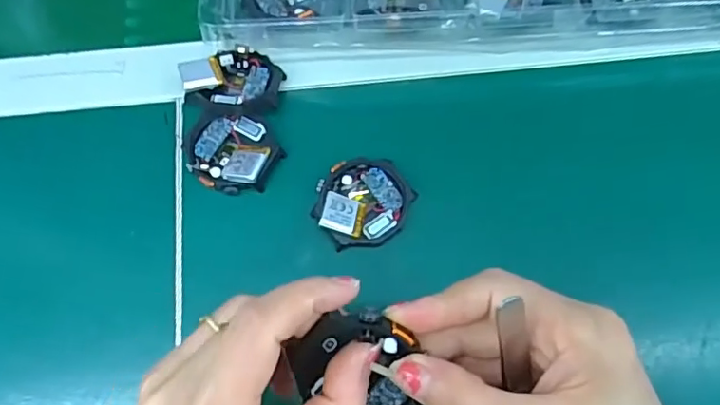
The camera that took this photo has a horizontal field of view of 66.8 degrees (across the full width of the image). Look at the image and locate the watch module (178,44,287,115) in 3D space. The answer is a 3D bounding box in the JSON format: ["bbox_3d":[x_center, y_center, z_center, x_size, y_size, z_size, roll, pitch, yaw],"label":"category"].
[{"bbox_3d":[-0.074,-0.072,0.316,0.055,0.013,0.041,6,71,3],"label":"watch module"}]

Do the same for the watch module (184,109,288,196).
[{"bbox_3d":[-0.074,-0.030,0.308,0.053,0.013,0.046,25,73,9],"label":"watch module"}]

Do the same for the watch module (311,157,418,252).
[{"bbox_3d":[0.002,0.000,0.301,0.053,0.011,0.048,-31,76,-17],"label":"watch module"}]

